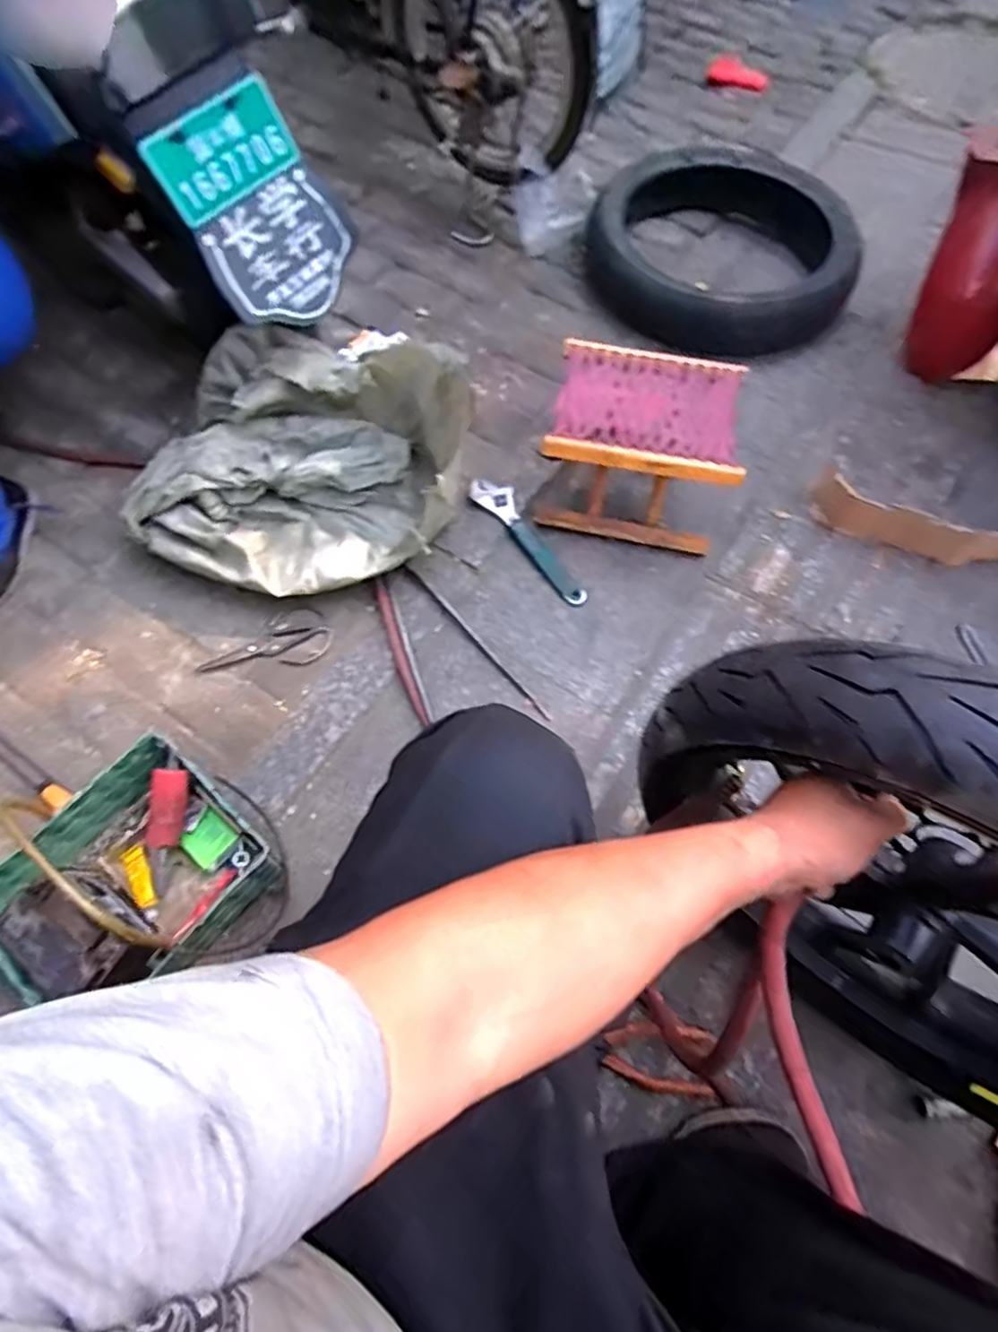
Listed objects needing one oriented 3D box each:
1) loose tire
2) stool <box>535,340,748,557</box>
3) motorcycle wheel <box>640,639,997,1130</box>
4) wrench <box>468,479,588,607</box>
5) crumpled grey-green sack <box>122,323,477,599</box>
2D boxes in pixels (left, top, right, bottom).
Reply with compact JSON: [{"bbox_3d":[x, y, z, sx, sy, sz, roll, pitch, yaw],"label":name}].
[{"bbox_3d":[0.473,-0.930,1.379,0.535,0.146,0.561,9,63,4],"label":"loose tire"},{"bbox_3d":[0.228,-0.350,1.045,0.274,0.189,0.240,12,63,5],"label":"stool"},{"bbox_3d":[0.348,0.179,0.525,0.503,0.461,0.108,38,68,17],"label":"motorcycle wheel"},{"bbox_3d":[0.049,-0.209,1.067,0.056,0.025,0.283,-31,67,-16],"label":"wrench"},{"bbox_3d":[-0.297,-0.310,0.972,0.501,0.187,0.365,-4,63,-3],"label":"crumpled grey-green sack"}]

